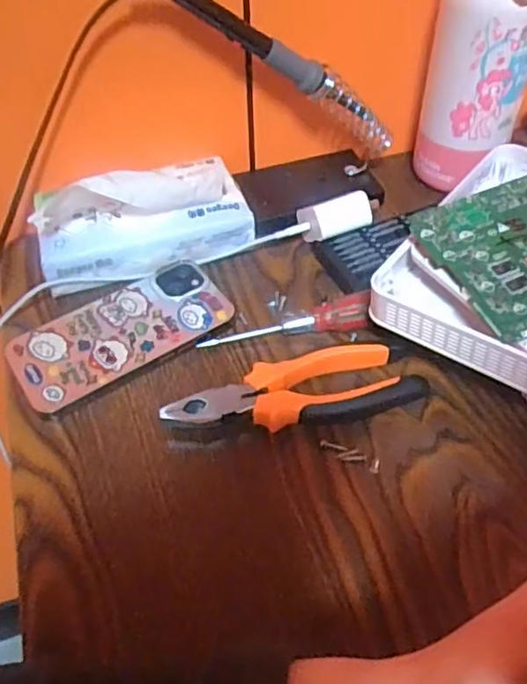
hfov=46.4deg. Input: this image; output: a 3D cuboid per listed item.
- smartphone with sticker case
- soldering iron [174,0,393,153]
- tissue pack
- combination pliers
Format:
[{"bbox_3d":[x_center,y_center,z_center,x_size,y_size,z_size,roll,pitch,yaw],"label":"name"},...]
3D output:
[{"bbox_3d":[-0.096,-0.008,0.417,0.144,0.015,0.069,-28,54,-21],"label":"smartphone with sticker case"},{"bbox_3d":[0.014,-0.196,0.434,0.231,0.028,0.021,19,42,-35],"label":"soldering iron"},{"bbox_3d":[-0.091,-0.098,0.446,0.150,0.074,0.082,-19,50,-12],"label":"tissue pack"},{"bbox_3d":[0.018,0.030,0.373,0.149,0.021,0.047,-13,50,-9],"label":"combination pliers"}]

